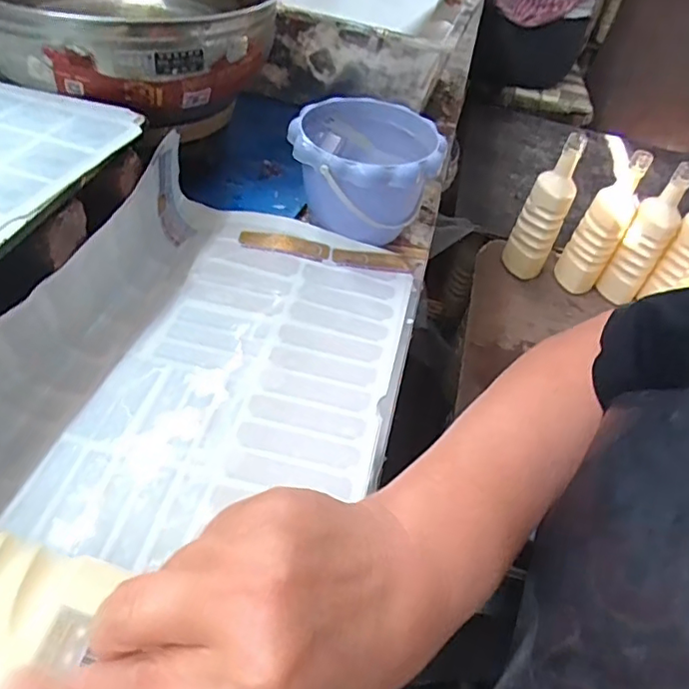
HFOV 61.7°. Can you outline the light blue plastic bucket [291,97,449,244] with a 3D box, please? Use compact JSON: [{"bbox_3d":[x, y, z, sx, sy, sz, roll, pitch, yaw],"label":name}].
[{"bbox_3d":[0.021,-0.172,0.600,0.142,0.105,0.146,7,45,-7],"label":"light blue plastic bucket"}]

